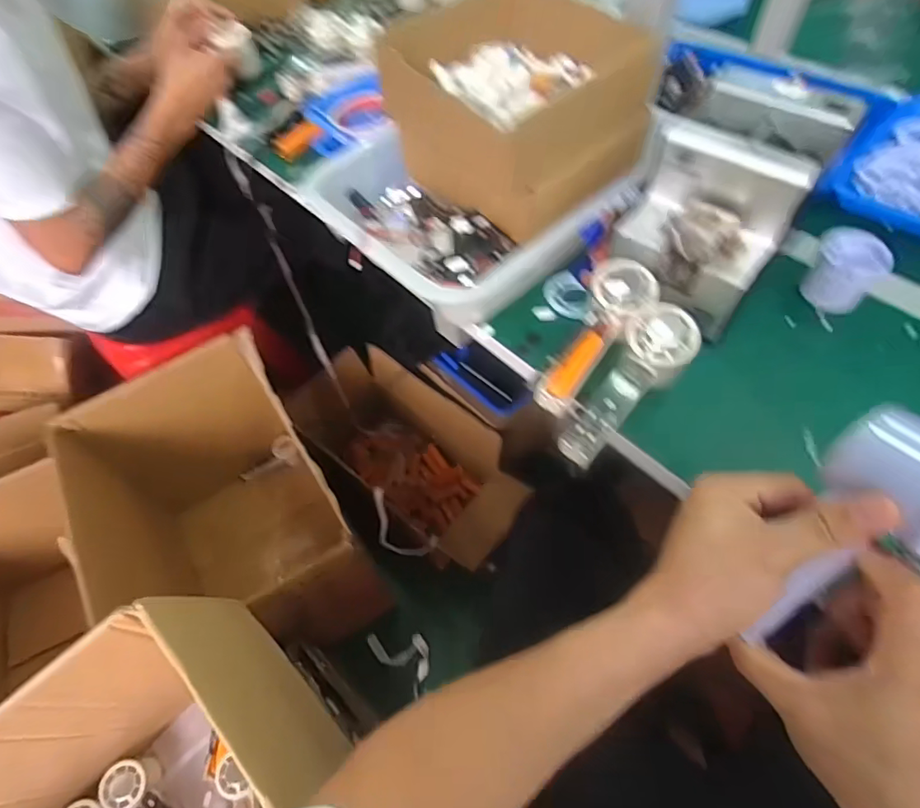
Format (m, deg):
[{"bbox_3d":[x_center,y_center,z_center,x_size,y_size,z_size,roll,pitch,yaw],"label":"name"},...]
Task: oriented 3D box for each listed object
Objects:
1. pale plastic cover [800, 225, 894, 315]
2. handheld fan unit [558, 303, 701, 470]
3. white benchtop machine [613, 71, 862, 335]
[{"bbox_3d":[0.369,-0.130,0.497,0.060,0.052,0.070,35,66,24],"label":"pale plastic cover"},{"bbox_3d":[0.144,-0.014,0.444,0.057,0.042,0.157,37,85,25],"label":"handheld fan unit"},{"bbox_3d":[0.244,-0.190,0.483,0.135,0.133,0.181,35,66,24],"label":"white benchtop machine"}]

